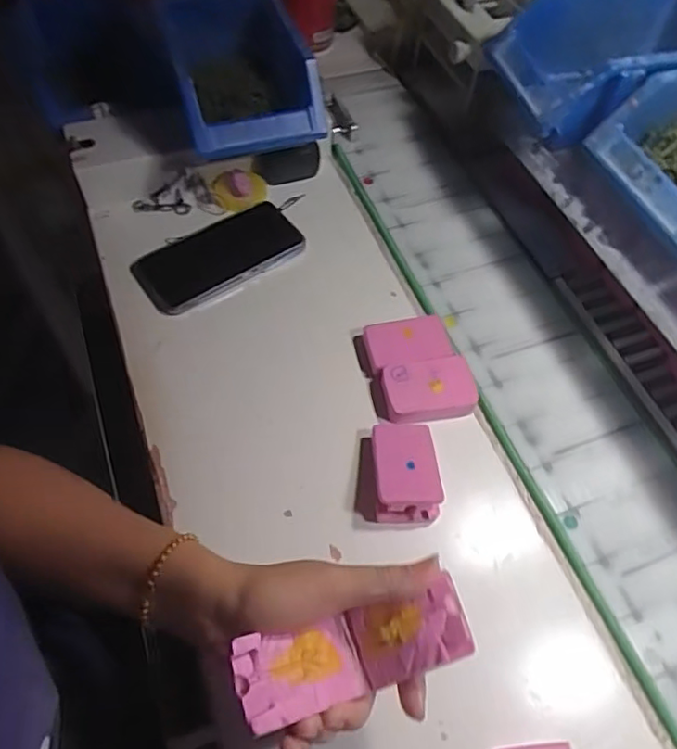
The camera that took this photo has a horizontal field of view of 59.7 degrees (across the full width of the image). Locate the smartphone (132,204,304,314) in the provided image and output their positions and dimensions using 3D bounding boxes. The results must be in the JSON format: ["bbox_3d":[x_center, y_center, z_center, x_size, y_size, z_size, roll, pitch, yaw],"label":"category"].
[{"bbox_3d":[-0.108,-0.111,0.535,0.144,0.008,0.077,-30,65,-20],"label":"smartphone"}]

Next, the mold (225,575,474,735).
[{"bbox_3d":[0.010,0.148,0.313,0.117,0.038,0.039,-17,61,-2],"label":"mold"}]

